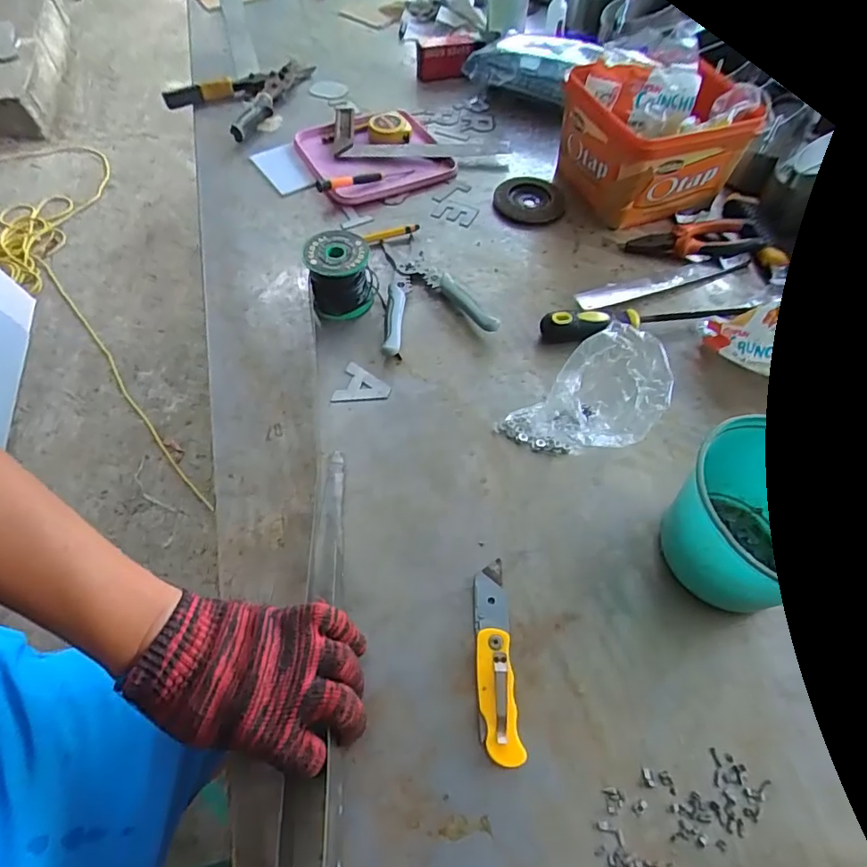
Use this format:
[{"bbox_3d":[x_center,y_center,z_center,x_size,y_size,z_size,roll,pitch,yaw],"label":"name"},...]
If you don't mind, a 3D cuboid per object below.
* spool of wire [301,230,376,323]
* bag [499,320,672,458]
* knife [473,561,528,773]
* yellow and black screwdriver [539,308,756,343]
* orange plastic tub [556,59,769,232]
[{"bbox_3d":[-0.102,-0.172,0.589,0.065,0.070,0.060,1,56,-1],"label":"spool of wire"},{"bbox_3d":[0.126,-0.017,0.462,0.114,0.134,0.095,-3,57,-4],"label":"bag"},{"bbox_3d":[0.046,0.167,0.407,0.029,0.015,0.142,-1,56,-3],"label":"knife"},{"bbox_3d":[0.238,-0.125,0.595,0.240,0.032,0.027,-5,57,-5],"label":"yellow and black screwdriver"},{"bbox_3d":[0.282,-0.393,0.719,0.181,0.136,0.194,-6,57,-6],"label":"orange plastic tub"}]

